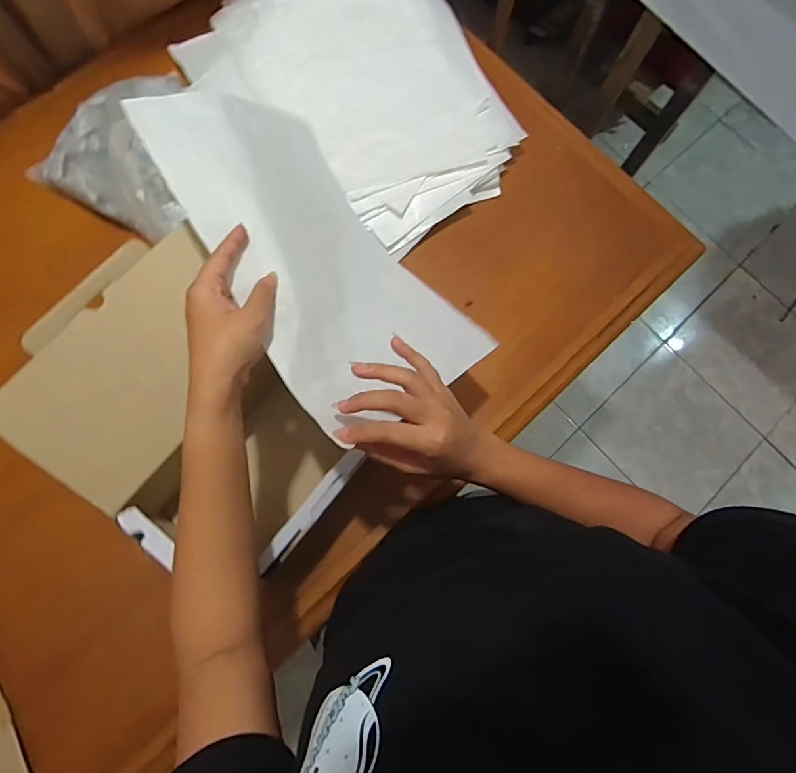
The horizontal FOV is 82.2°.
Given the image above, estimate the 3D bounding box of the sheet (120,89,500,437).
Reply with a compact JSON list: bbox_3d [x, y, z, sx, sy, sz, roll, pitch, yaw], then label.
[{"bbox_3d":[-0.064,-0.131,0.424,0.209,0.051,0.318,-28,86,-48],"label":"sheet"}]

